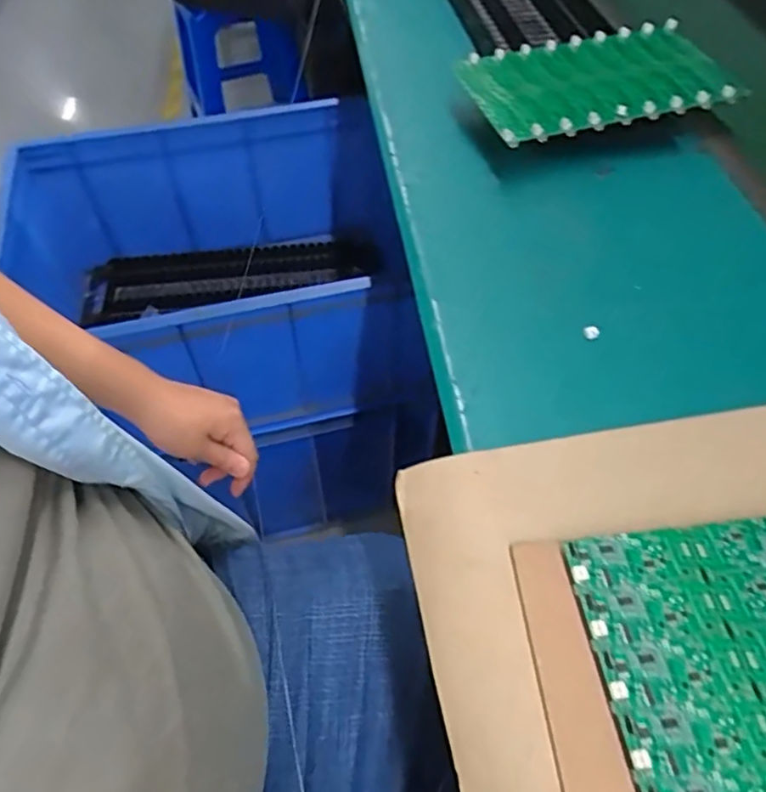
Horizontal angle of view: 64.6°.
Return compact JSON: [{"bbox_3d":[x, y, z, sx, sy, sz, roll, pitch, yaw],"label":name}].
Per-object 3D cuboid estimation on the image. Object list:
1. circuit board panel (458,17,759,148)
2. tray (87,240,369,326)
[{"bbox_3d":[0.197,-0.305,0.577,0.229,0.014,0.159,-14,53,-6],"label":"circuit board panel"},{"bbox_3d":[-0.258,-0.207,1.028,0.473,0.056,0.103,-7,54,-5],"label":"tray"}]

